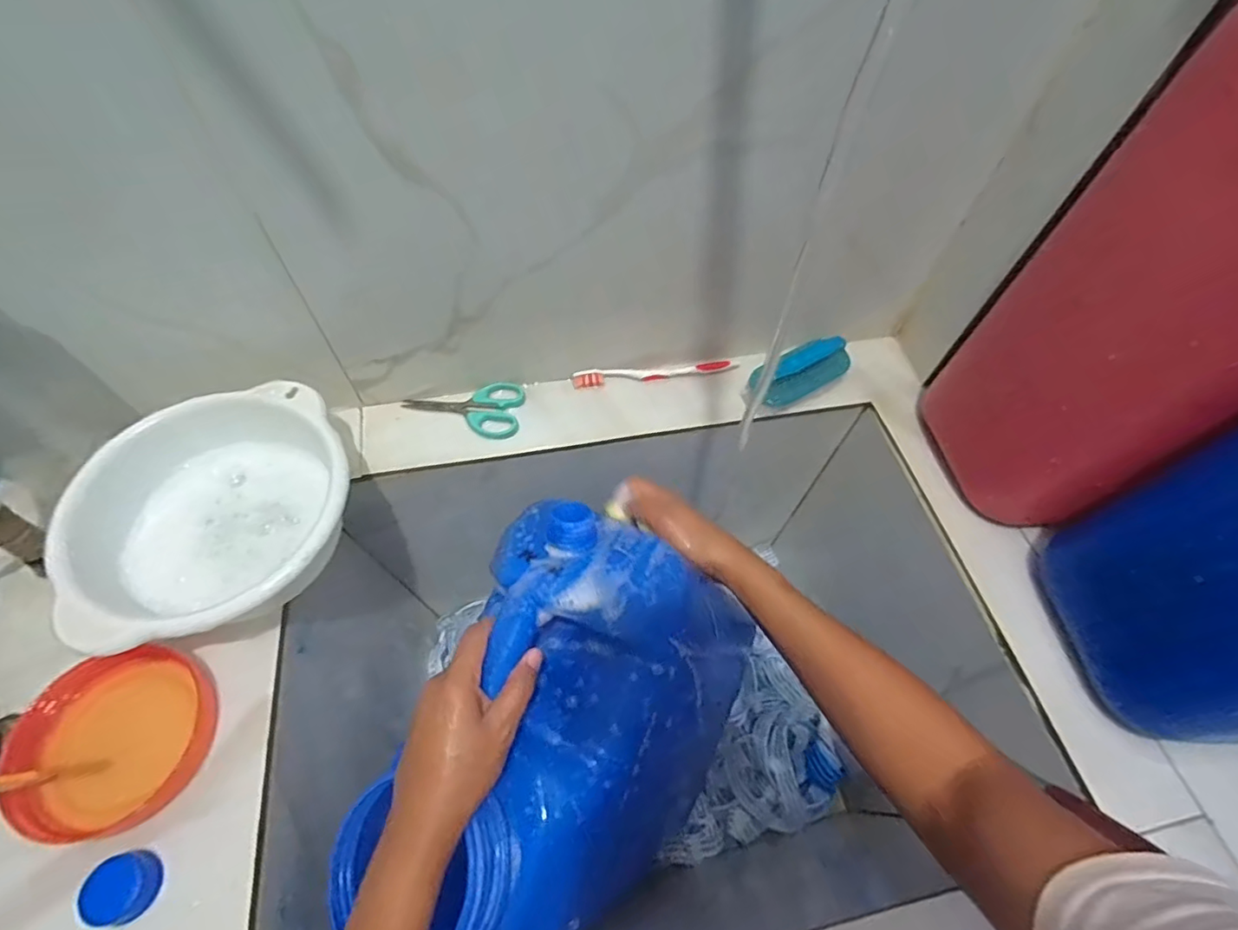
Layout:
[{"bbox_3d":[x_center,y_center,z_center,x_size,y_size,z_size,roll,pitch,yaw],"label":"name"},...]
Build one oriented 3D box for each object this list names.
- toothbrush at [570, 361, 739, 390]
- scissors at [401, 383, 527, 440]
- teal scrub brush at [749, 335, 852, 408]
[{"bbox_3d":[0.036,-0.096,0.594,0.171,0.021,0.013,-3,59,-3],"label":"toothbrush"},{"bbox_3d":[-0.159,-0.059,0.572,0.118,0.012,0.060,6,59,2],"label":"scissors"},{"bbox_3d":[0.190,-0.098,0.582,0.115,0.037,0.039,-22,62,-14],"label":"teal scrub brush"}]

